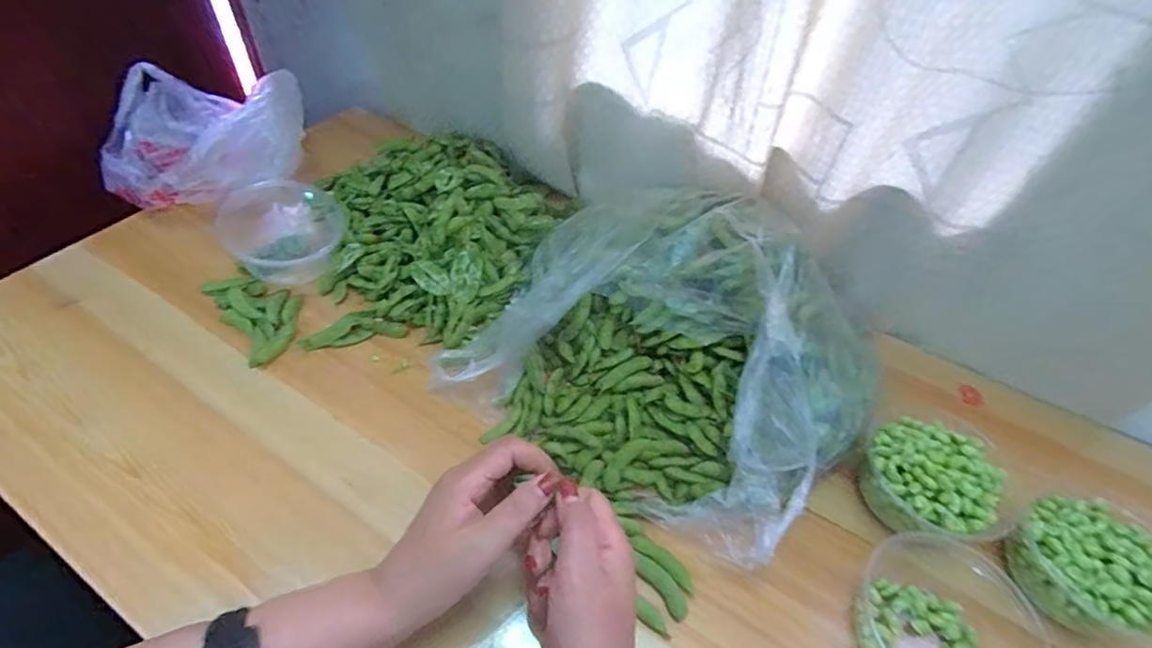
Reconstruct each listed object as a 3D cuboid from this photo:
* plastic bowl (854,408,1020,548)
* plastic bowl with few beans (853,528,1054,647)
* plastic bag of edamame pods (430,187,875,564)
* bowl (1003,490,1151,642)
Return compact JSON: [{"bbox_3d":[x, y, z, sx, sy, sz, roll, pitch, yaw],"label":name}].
[{"bbox_3d":[0.291,0.125,0.451,0.102,0.053,0.104,3,48,-3],"label":"plastic bowl"},{"bbox_3d":[0.266,0.211,0.392,0.115,0.045,0.113,25,53,16],"label":"plastic bowl with few beans"},{"bbox_3d":[0.086,0.005,0.495,0.332,0.099,0.284,26,51,17],"label":"plastic bag of edamame pods"},{"bbox_3d":[0.384,0.186,0.422,0.092,0.067,0.099,3,48,-3],"label":"bowl"}]

